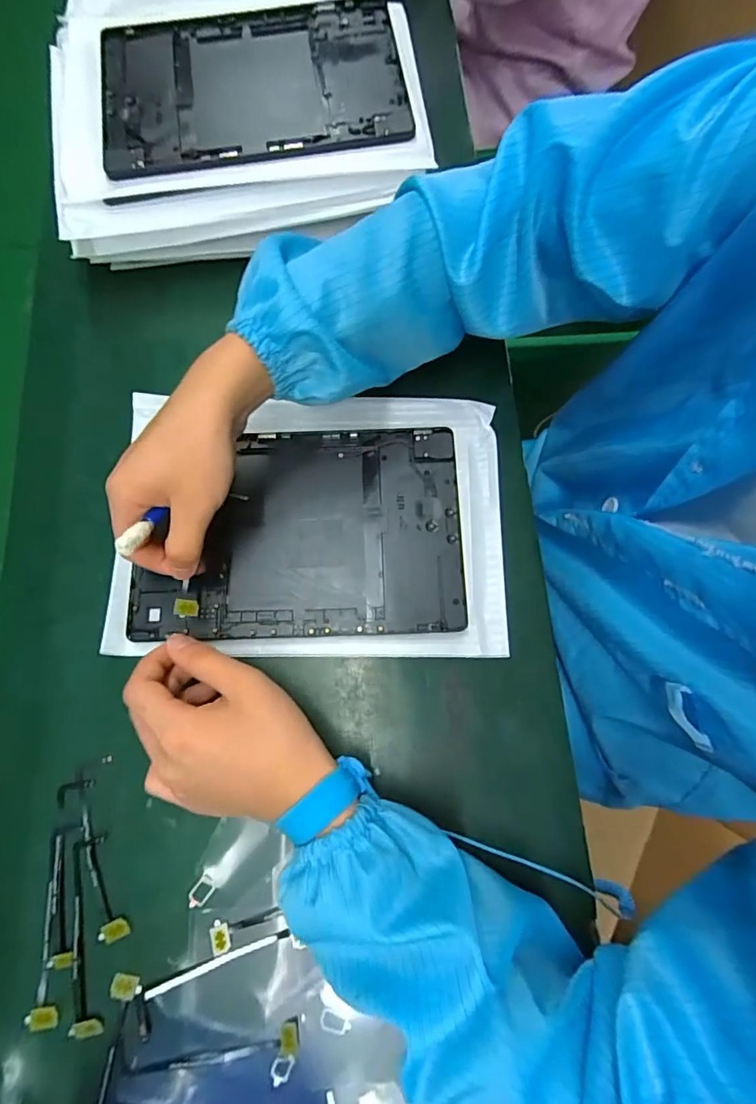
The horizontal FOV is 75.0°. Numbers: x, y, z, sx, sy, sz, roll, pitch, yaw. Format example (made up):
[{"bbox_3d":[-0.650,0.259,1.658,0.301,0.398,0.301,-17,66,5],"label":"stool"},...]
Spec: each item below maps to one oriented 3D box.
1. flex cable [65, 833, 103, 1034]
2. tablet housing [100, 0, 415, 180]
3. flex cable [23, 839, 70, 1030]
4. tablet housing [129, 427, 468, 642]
[{"bbox_3d":[-0.176,0.230,0.298,0.020,0.004,0.103,-10,75,-1],"label":"flex cable"},{"bbox_3d":[-0.100,-0.373,0.392,0.237,0.009,0.156,-9,75,-1],"label":"tablet housing"},{"bbox_3d":[-0.198,0.225,0.300,0.020,0.004,0.107,0,75,2],"label":"flex cable"},{"bbox_3d":[-0.056,-0.016,0.363,0.230,0.008,0.152,-2,75,1],"label":"tablet housing"}]

